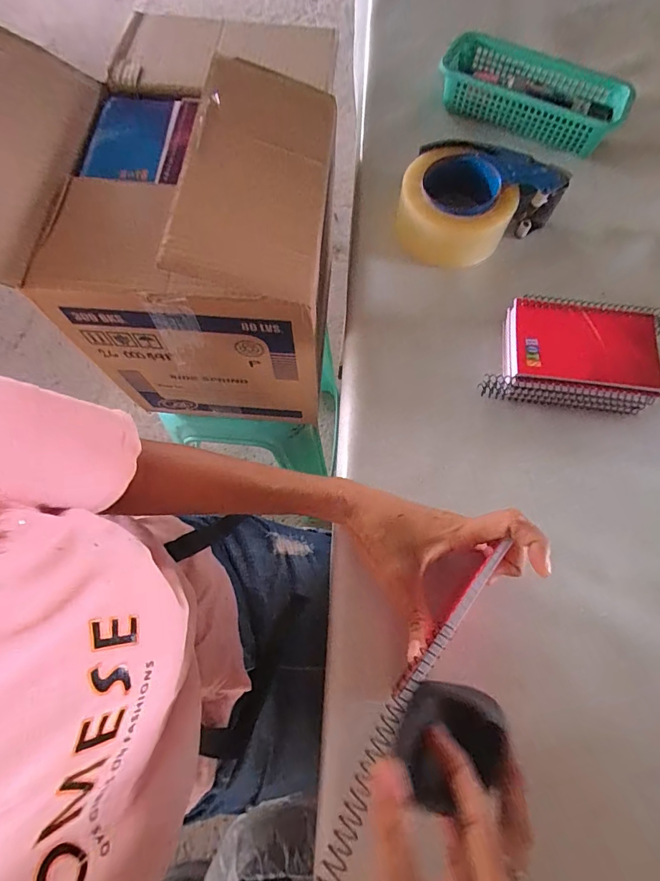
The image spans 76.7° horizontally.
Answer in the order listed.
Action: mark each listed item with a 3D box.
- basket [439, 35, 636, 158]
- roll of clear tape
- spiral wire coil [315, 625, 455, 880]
[{"bbox_3d":[0.248,-0.429,0.516,0.225,0.058,0.077,26,75,8],"label":"basket"},{"bbox_3d":[0.131,-0.250,0.449,0.117,0.052,0.111,5,73,2],"label":"roll of clear tape"},{"bbox_3d":[0.031,0.175,0.237,0.014,0.015,0.152,31,64,10],"label":"spiral wire coil"}]

